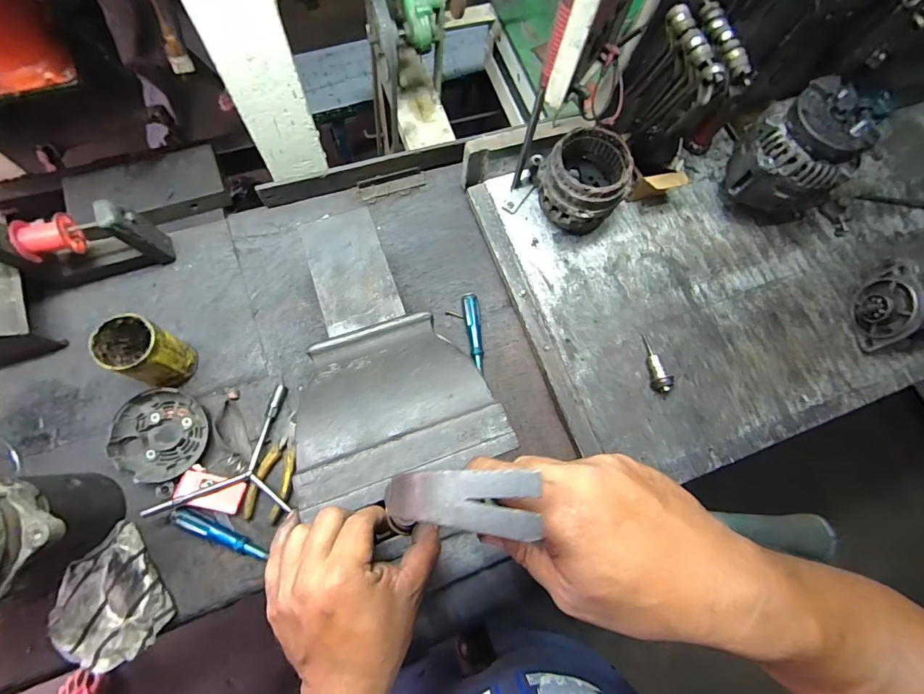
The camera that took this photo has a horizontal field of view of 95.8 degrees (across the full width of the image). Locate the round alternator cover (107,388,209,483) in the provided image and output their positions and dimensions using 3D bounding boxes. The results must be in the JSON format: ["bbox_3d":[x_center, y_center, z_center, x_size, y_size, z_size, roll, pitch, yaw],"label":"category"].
[{"bbox_3d":[-0.431,0.125,0.594,0.114,0.025,0.123,1,73,-5],"label":"round alternator cover"}]

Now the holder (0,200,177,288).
[{"bbox_3d":[-0.540,-0.144,0.596,0.180,0.136,0.050,-18,76,-10],"label":"holder"}]

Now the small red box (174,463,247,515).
[{"bbox_3d":[-0.347,0.198,0.577,0.083,0.020,0.047,19,73,1],"label":"small red box"}]

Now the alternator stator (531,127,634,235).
[{"bbox_3d":[0.191,-0.262,0.683,0.136,0.125,0.140,5,73,-4],"label":"alternator stator"}]

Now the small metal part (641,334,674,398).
[{"bbox_3d":[0.304,0.027,0.655,0.024,0.025,0.101,-8,74,-8],"label":"small metal part"}]

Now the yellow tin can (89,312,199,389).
[{"bbox_3d":[-0.435,0.009,0.580,0.090,0.098,0.077,33,73,5],"label":"yellow tin can"}]

